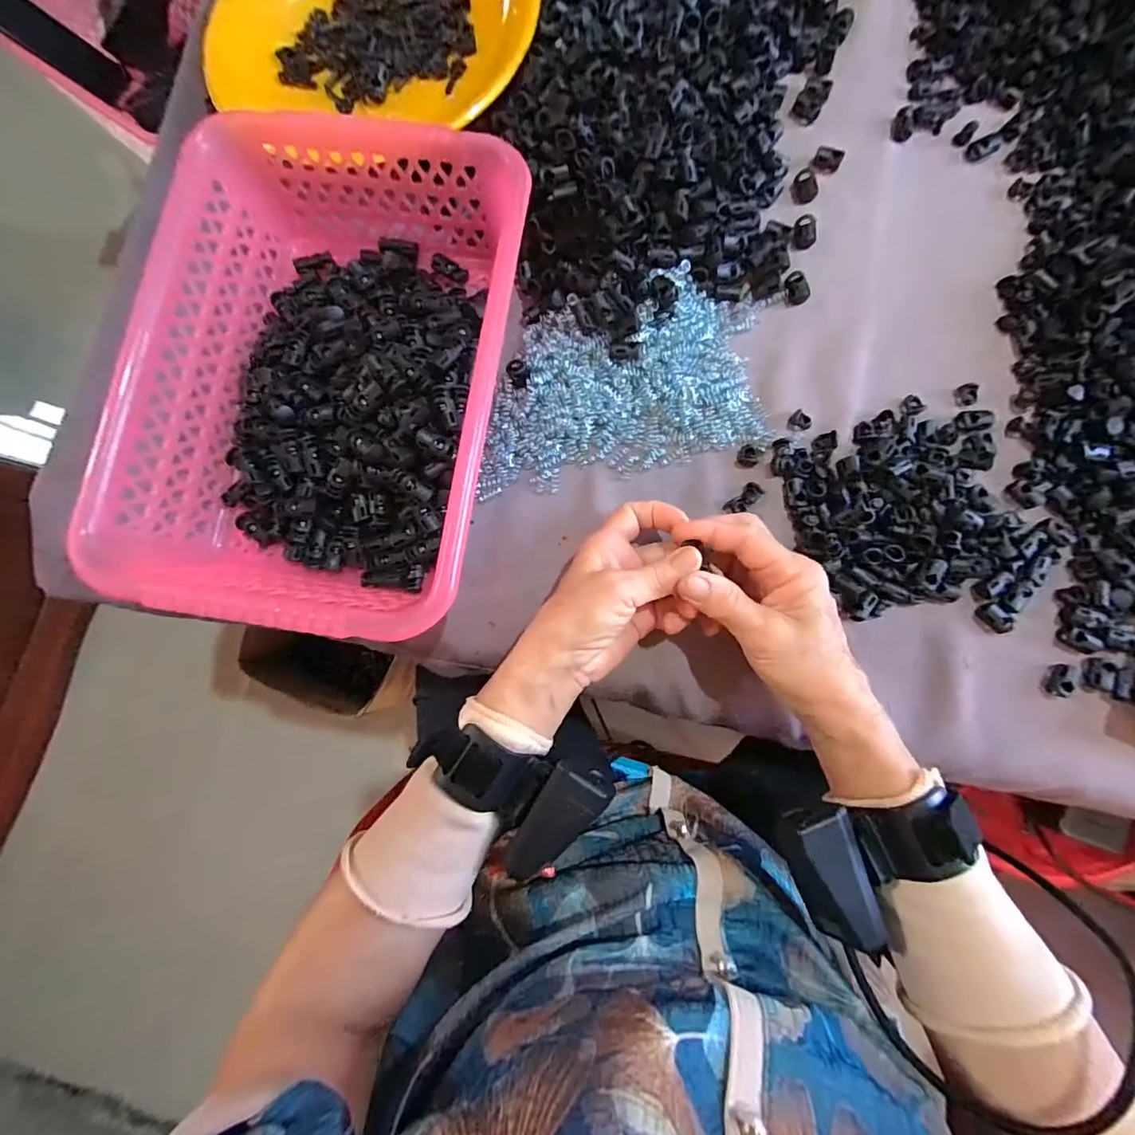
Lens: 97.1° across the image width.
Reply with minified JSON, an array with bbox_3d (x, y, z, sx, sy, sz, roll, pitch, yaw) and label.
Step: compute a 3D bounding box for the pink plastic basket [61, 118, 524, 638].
[{"bbox_3d":[-0.144,-0.118,0.319,0.211,0.080,0.299,9,83,3],"label":"pink plastic basket"}]

